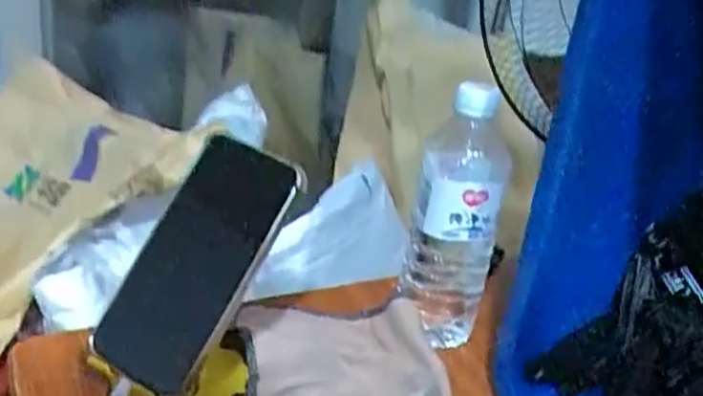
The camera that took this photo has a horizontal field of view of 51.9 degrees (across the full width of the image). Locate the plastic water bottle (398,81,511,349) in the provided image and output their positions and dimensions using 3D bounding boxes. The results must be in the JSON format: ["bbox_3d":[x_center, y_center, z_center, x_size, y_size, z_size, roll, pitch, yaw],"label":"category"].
[{"bbox_3d":[0.083,0.017,0.577,0.065,0.201,0.072,11,24,8],"label":"plastic water bottle"}]

